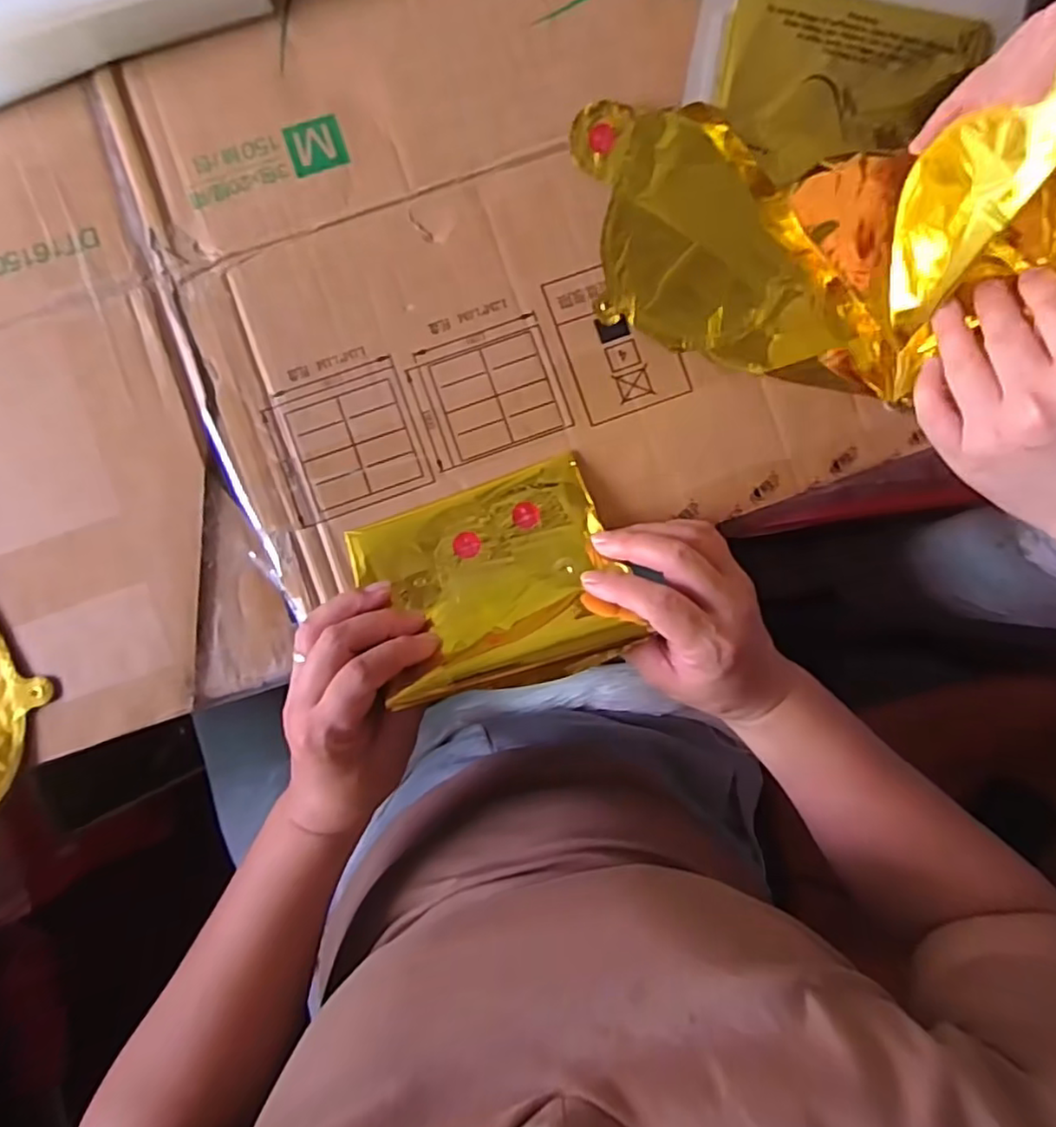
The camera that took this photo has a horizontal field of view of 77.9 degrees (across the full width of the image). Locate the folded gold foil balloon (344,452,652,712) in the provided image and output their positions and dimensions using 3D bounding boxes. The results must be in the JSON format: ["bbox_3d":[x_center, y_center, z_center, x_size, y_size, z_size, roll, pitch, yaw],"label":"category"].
[{"bbox_3d":[-0.021,0.007,0.361,0.137,0.021,0.116,-20,68,-3],"label":"folded gold foil balloon"}]

